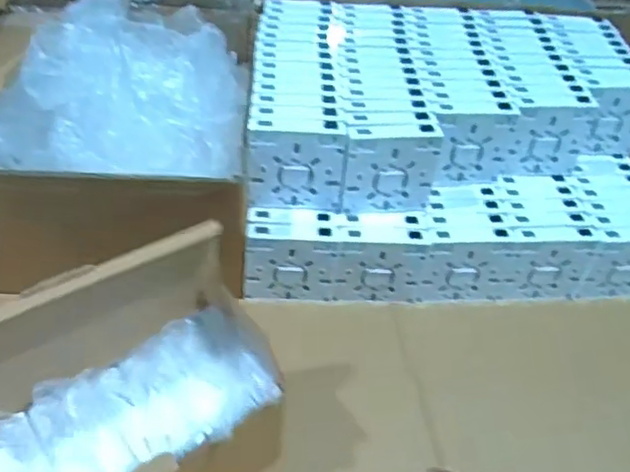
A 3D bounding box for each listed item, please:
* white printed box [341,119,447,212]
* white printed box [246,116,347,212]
[{"bbox_3d":[0.072,-0.063,0.562,0.088,0.084,0.026,-4,40,-8],"label":"white printed box"},{"bbox_3d":[-0.017,-0.064,0.553,0.088,0.089,0.027,-2,40,-5],"label":"white printed box"}]

